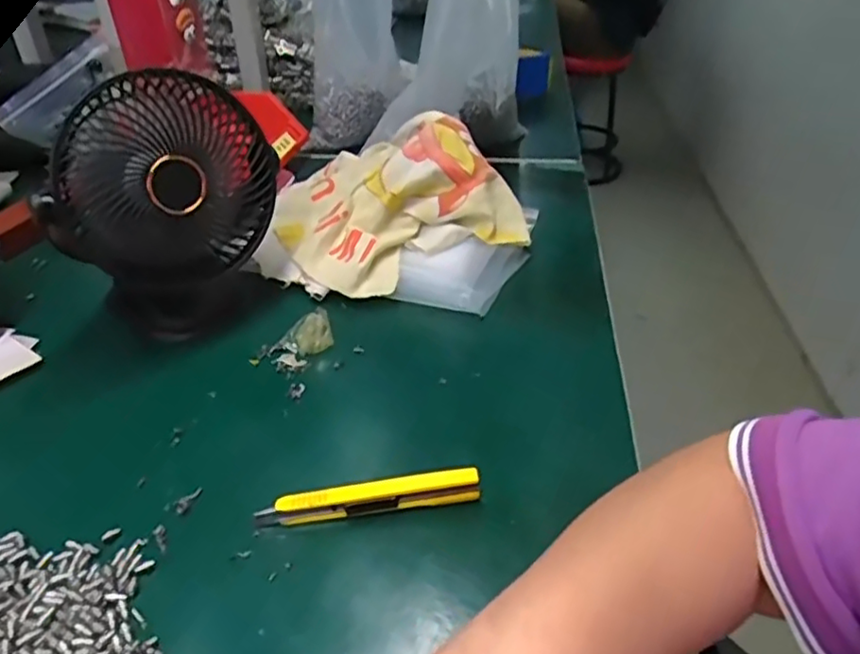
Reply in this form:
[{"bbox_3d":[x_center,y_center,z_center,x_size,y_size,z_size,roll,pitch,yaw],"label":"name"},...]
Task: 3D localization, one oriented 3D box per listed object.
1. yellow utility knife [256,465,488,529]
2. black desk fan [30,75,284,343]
[{"bbox_3d":[-0.035,0.095,0.360,0.123,0.021,0.010,-5,36,-6],"label":"yellow utility knife"},{"bbox_3d":[-0.190,-0.087,0.475,0.149,0.169,0.075,-15,38,-19],"label":"black desk fan"}]

